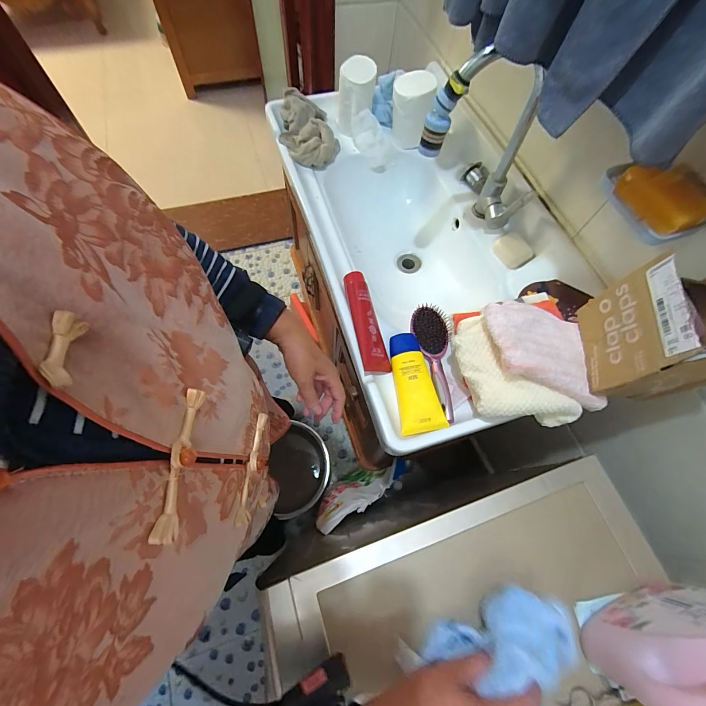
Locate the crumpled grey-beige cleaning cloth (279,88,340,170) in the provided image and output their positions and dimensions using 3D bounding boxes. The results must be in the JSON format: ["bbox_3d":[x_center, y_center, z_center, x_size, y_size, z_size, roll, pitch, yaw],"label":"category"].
[{"bbox_3d":[-0.107,-0.551,0.830,0.143,0.062,0.211,-1,66,-3],"label":"crumpled grey-beige cleaning cloth"}]

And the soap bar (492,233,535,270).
[{"bbox_3d":[0.349,-0.222,0.730,0.060,0.023,0.083,-41,65,21],"label":"soap bar"}]

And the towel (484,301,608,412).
[{"bbox_3d":[0.299,-0.012,0.523,0.180,0.062,0.178,1,66,-2],"label":"towel"}]

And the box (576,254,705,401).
[{"bbox_3d":[0.442,-0.024,0.476,0.120,0.153,0.156,11,66,2],"label":"box"}]

